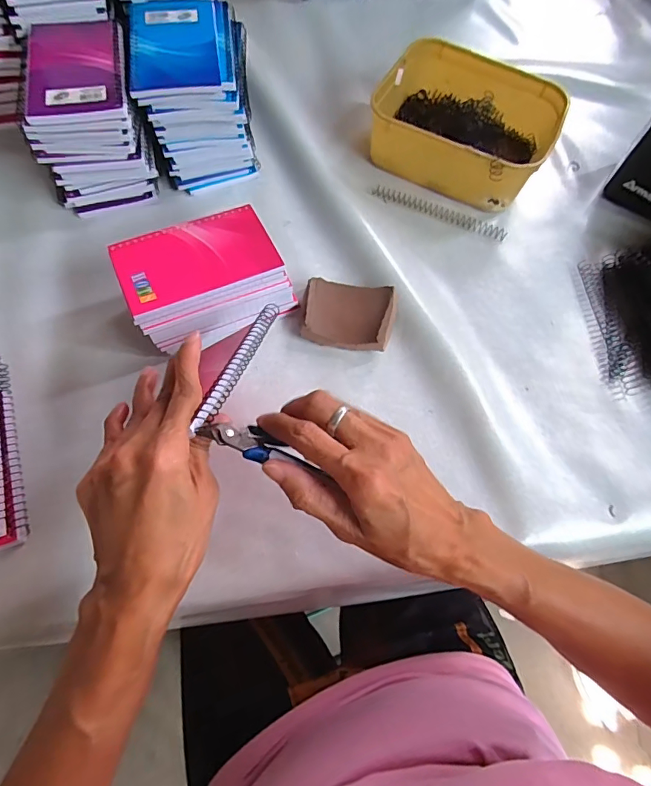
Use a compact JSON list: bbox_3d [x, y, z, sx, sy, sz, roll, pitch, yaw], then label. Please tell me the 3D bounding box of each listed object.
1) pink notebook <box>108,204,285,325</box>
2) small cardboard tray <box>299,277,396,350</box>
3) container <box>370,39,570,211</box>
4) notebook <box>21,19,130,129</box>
[{"bbox_3d":[-0.109,-0.115,0.392,0.129,0.009,0.079,-24,70,-13],"label":"pink notebook"},{"bbox_3d":[0.021,-0.074,0.438,0.084,0.022,0.067,14,67,3],"label":"small cardboard tray"},{"bbox_3d":[0.155,-0.308,0.529,0.191,0.059,0.174,25,68,8],"label":"container"},{"bbox_3d":[-0.228,-0.302,0.426,0.084,0.012,0.135,-9,67,-9],"label":"notebook"}]

